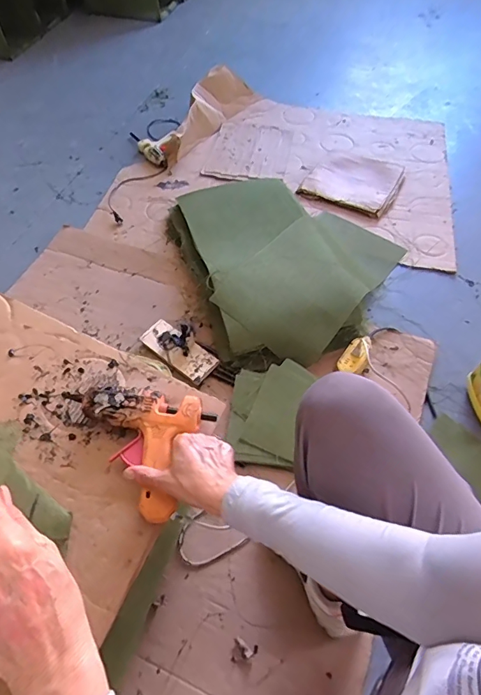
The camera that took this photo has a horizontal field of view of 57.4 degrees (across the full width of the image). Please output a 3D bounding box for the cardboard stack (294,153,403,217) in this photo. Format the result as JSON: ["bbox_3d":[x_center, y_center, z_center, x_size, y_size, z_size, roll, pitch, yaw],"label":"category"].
[{"bbox_3d":[0.370,-0.546,1.431,0.277,0.030,0.277,25,60,16],"label":"cardboard stack"}]

